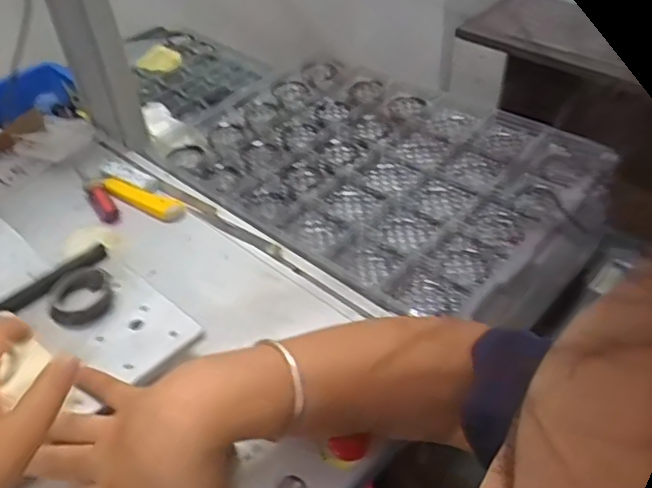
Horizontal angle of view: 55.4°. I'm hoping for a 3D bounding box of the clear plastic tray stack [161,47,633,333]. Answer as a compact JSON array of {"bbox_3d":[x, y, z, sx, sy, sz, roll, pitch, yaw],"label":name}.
[{"bbox_3d":[0.048,-0.091,0.671,0.292,0.036,0.463,-34,50,-29],"label":"clear plastic tray stack"}]

